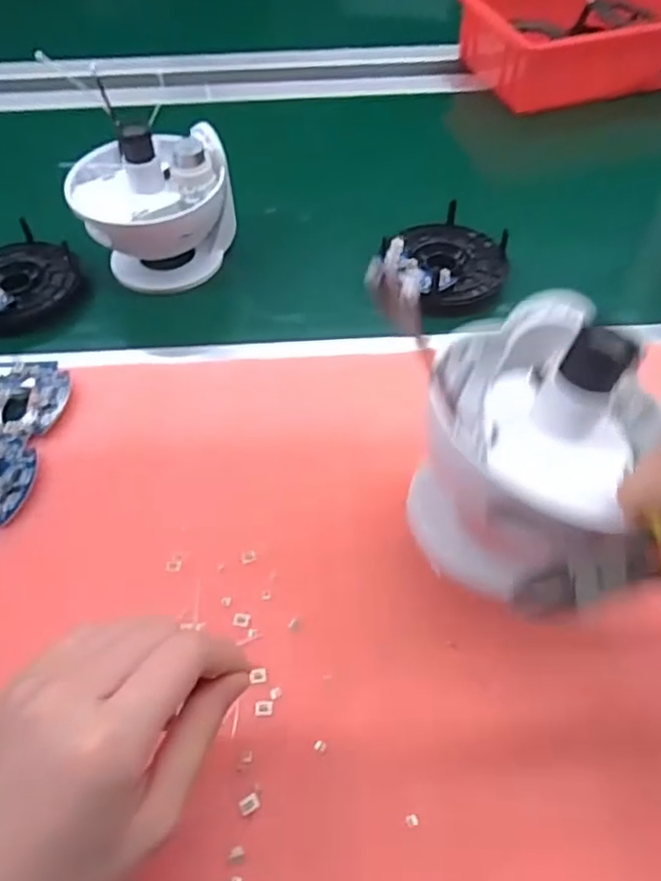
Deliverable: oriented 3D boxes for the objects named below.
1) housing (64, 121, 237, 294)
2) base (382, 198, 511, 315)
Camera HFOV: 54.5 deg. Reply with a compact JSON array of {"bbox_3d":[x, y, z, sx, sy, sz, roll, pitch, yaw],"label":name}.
[{"bbox_3d":[-0.137,-0.184,0.514,0.116,0.124,0.096,-17,52,-7],"label":"housing"},{"bbox_3d":[0.093,-0.145,0.512,0.099,0.028,0.099,-3,52,4],"label":"base"}]

